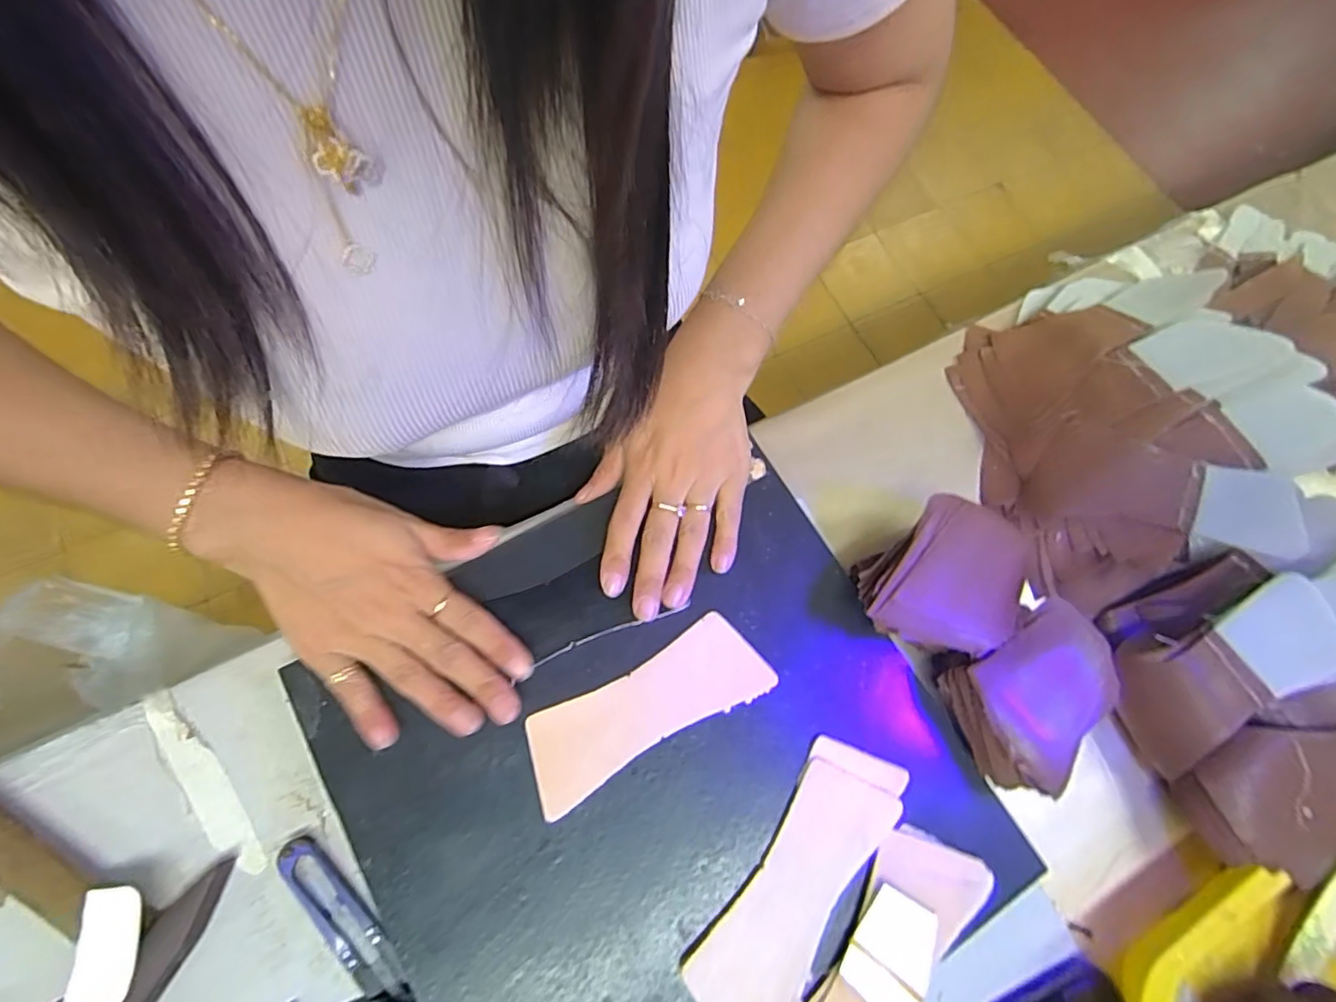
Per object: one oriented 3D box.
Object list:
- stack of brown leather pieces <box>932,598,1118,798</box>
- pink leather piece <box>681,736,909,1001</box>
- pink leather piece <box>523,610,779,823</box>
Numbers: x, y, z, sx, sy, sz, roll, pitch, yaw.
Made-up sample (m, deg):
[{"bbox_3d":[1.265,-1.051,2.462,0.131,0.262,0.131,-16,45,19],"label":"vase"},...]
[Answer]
[{"bbox_3d":[0.204,0.106,0.326,0.086,0.035,0.071,-27,75,-13],"label":"stack of brown leather pieces"},{"bbox_3d":[0.067,0.196,0.303,0.052,0.004,0.150,35,71,9],"label":"pink leather piece"},{"bbox_3d":[-0.012,0.114,0.329,0.137,0.004,0.050,-27,75,-13],"label":"pink leather piece"}]

